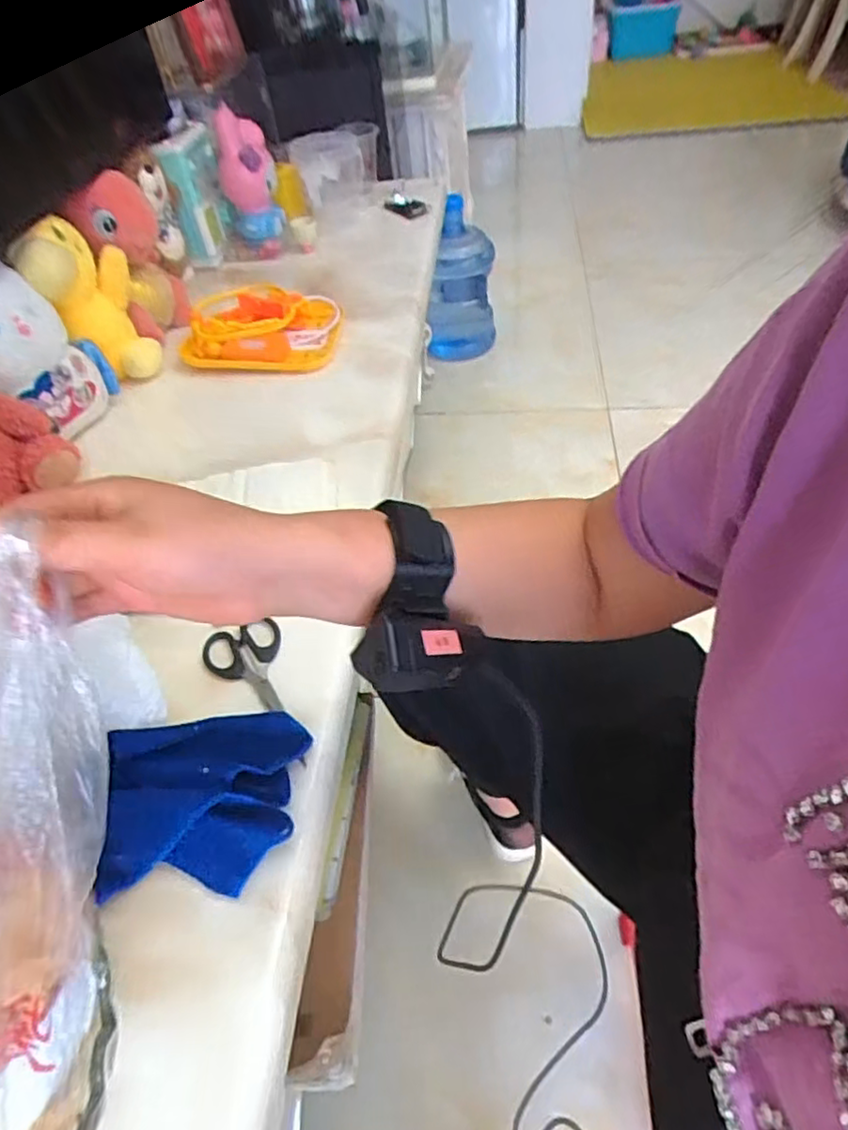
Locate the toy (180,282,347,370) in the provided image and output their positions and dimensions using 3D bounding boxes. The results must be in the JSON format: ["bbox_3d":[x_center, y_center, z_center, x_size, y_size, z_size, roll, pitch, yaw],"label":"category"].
[{"bbox_3d":[-0.221,-0.327,0.885,0.203,0.046,0.133,-2,46,5],"label":"toy"}]

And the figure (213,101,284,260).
[{"bbox_3d":[-0.274,-0.596,1.016,0.091,0.193,0.082,-16,46,-8],"label":"figure"}]

